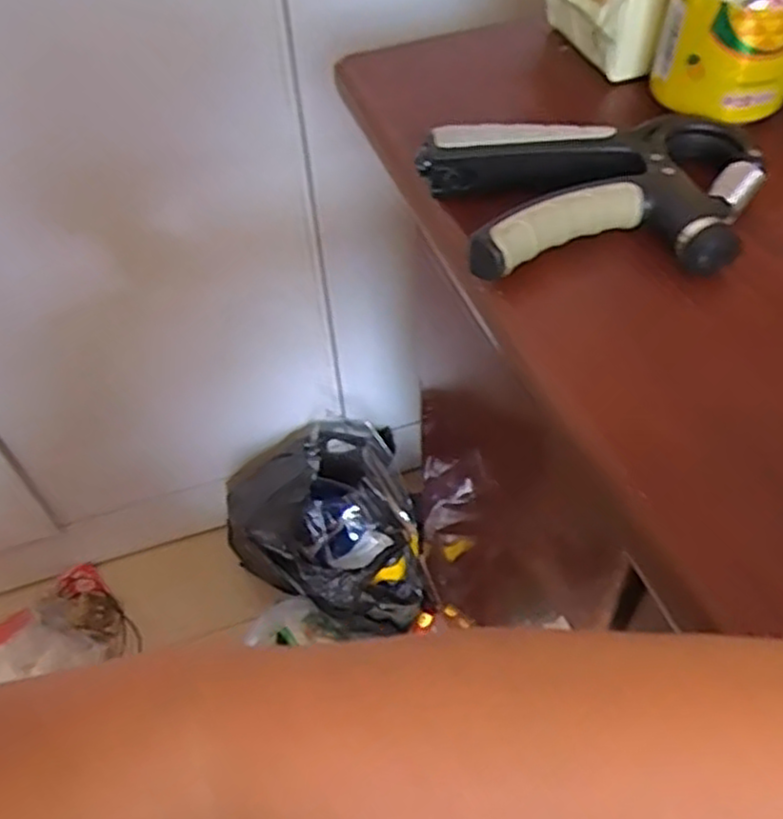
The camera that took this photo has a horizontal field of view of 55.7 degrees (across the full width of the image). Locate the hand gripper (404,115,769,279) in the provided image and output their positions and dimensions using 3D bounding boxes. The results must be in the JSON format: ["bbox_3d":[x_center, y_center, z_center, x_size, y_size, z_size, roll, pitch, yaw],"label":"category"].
[{"bbox_3d":[0.090,-0.092,0.320,0.142,0.021,0.082,-5,51,-1],"label":"hand gripper"}]

